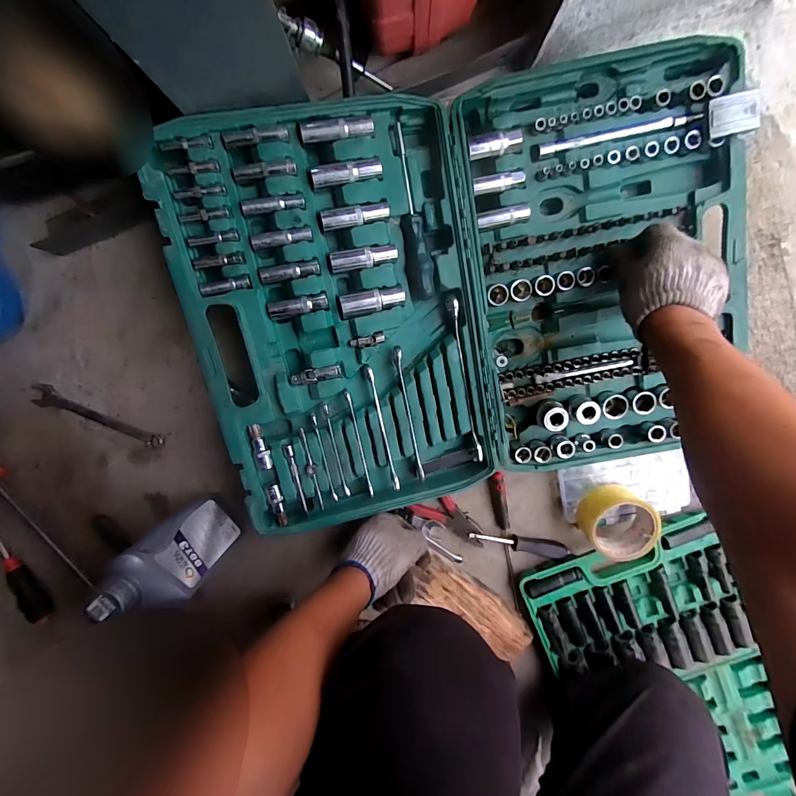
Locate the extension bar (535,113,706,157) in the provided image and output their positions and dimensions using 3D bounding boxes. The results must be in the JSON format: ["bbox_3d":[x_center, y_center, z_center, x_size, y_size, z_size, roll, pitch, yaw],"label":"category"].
[{"bbox_3d":[0.246,-0.299,0.423,0.170,0.012,0.013,-11,97,2],"label":"extension bar"}]

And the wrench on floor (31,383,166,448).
[{"bbox_3d":[-0.429,0.026,0.533,0.193,0.012,0.032,20,97,-2],"label":"wrench on floor"}]

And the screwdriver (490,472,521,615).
[{"bbox_3d":[0.161,0.212,0.546,0.020,0.017,0.218,-12,97,2],"label":"screwdriver"}]

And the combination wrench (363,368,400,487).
[{"bbox_3d":[-0.019,0.042,0.481,0.011,0.019,0.165,-14,97,2],"label":"combination wrench"}]

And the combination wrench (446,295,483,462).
[{"bbox_3d":[0.089,-0.021,0.492,0.011,0.030,0.220,-11,97,2],"label":"combination wrench"}]

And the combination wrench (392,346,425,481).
[{"bbox_3d":[0.014,0.023,0.472,0.011,0.019,0.175,-11,97,2],"label":"combination wrench"}]

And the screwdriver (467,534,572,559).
[{"bbox_3d":[0.177,0.212,0.547,0.148,0.019,0.023,12,97,-1],"label":"screwdriver"}]

